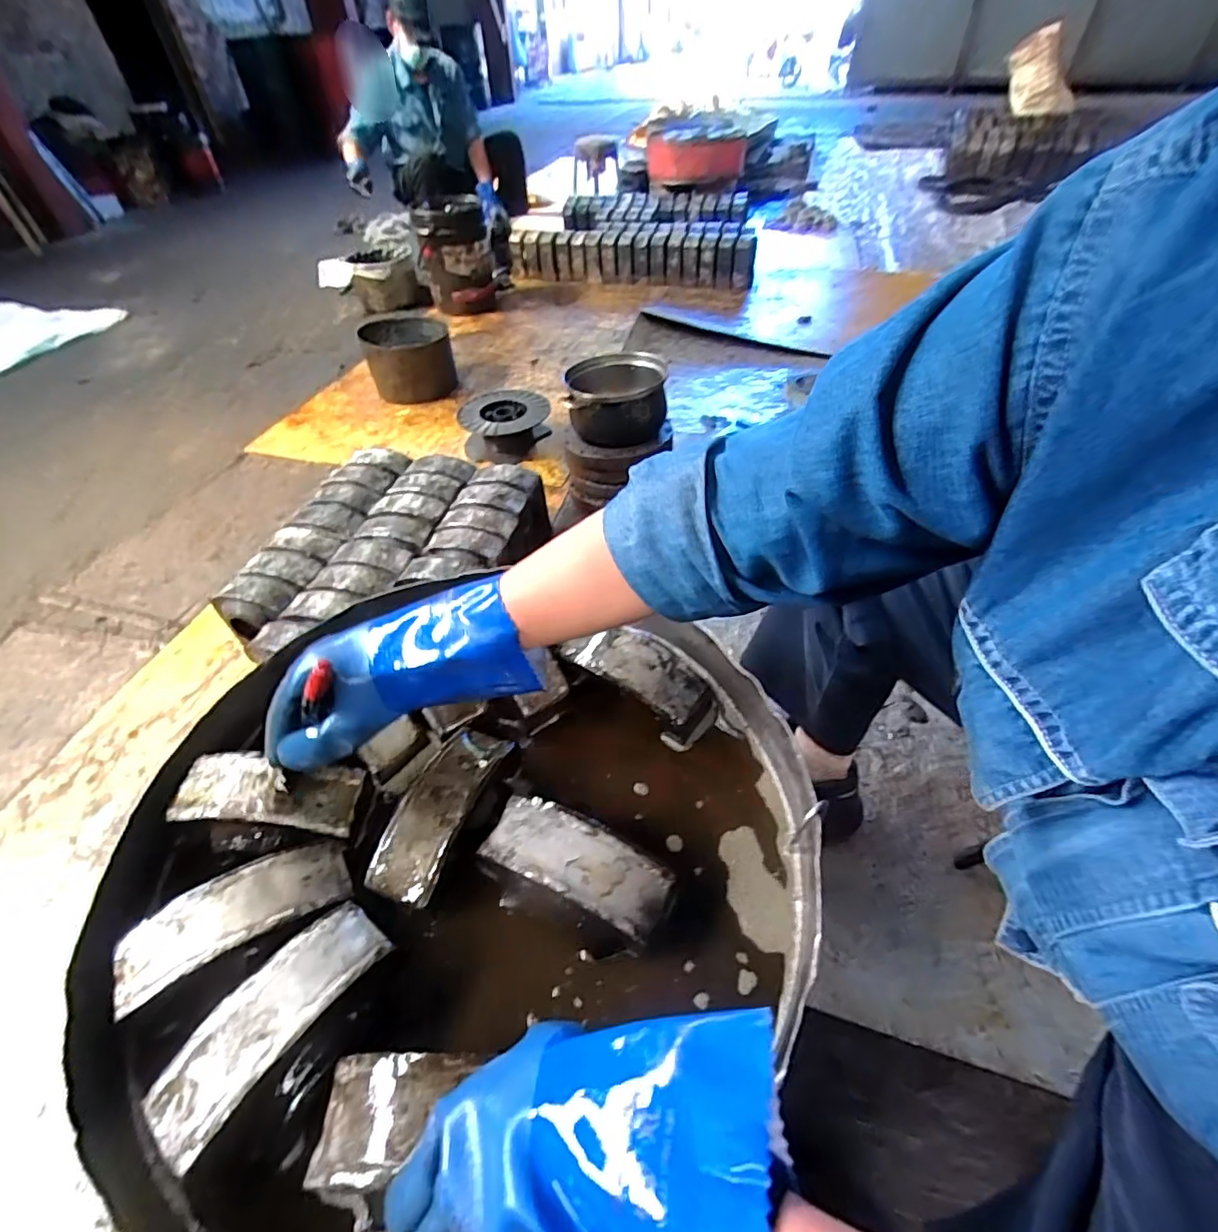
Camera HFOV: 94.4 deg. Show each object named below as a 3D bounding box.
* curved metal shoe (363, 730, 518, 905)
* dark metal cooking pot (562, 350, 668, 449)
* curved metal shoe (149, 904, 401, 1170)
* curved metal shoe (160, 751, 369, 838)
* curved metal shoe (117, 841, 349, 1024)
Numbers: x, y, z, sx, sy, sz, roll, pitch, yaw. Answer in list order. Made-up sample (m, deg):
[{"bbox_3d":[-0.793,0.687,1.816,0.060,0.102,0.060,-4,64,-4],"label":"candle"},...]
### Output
[{"bbox_3d":[-0.149,0.169,0.507,0.062,0.035,0.161,15,49,15],"label":"curved metal shoe"},{"bbox_3d":[0.014,-0.483,1.280,0.221,0.134,0.191,-3,47,-1],"label":"dark metal cooking pot"},{"bbox_3d":[-0.233,0.279,0.393,0.061,0.031,0.157,29,54,25],"label":"curved metal shoe"},{"bbox_3d":[-0.306,0.154,0.500,0.155,0.030,0.058,7,53,0],"label":"curved metal shoe"},{"bbox_3d":[-0.294,0.236,0.444,0.164,0.036,0.064,-24,51,-19],"label":"curved metal shoe"}]

